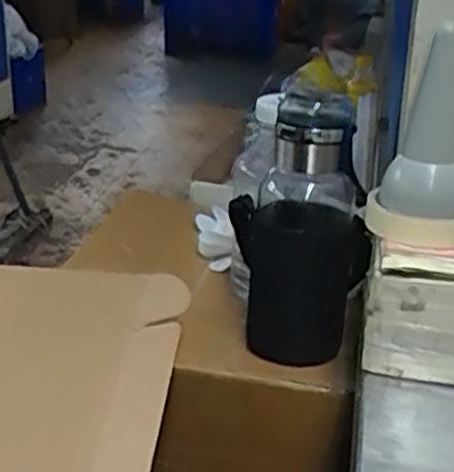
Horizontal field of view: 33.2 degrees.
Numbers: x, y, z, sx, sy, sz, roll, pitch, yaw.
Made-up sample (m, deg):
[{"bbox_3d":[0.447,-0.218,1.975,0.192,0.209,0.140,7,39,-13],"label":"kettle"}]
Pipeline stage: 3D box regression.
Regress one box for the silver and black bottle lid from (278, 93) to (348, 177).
[{"bbox_3d":[0.075,-0.091,0.663,0.062,0.066,0.051,6,24,8],"label":"silver and black bottle lid"}]

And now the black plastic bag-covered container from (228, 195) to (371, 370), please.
[{"bbox_3d":[0.063,0.042,0.718,0.121,0.145,0.086,12,26,21],"label":"black plastic bag-covered container"}]

